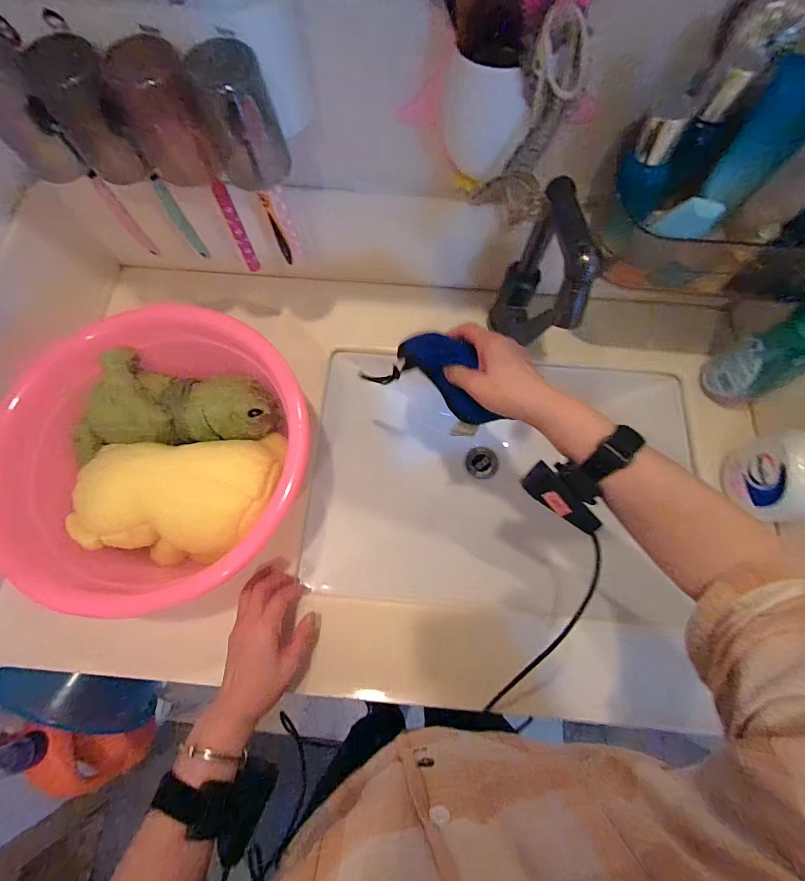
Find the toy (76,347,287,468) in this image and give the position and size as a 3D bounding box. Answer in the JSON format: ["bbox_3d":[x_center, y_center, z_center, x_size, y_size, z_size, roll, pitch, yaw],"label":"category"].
[{"bbox_3d":[-0.271,-0.047,0.459,0.229,0.070,0.109,-6,72,-1],"label":"toy"}]

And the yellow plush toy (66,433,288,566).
[{"bbox_3d":[-0.250,0.069,0.433,0.220,0.079,0.132,-8,72,-2],"label":"yellow plush toy"}]

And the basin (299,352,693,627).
[{"bbox_3d":[0.146,0.073,0.633,0.535,0.251,0.360,3,72,2],"label":"basin"}]

